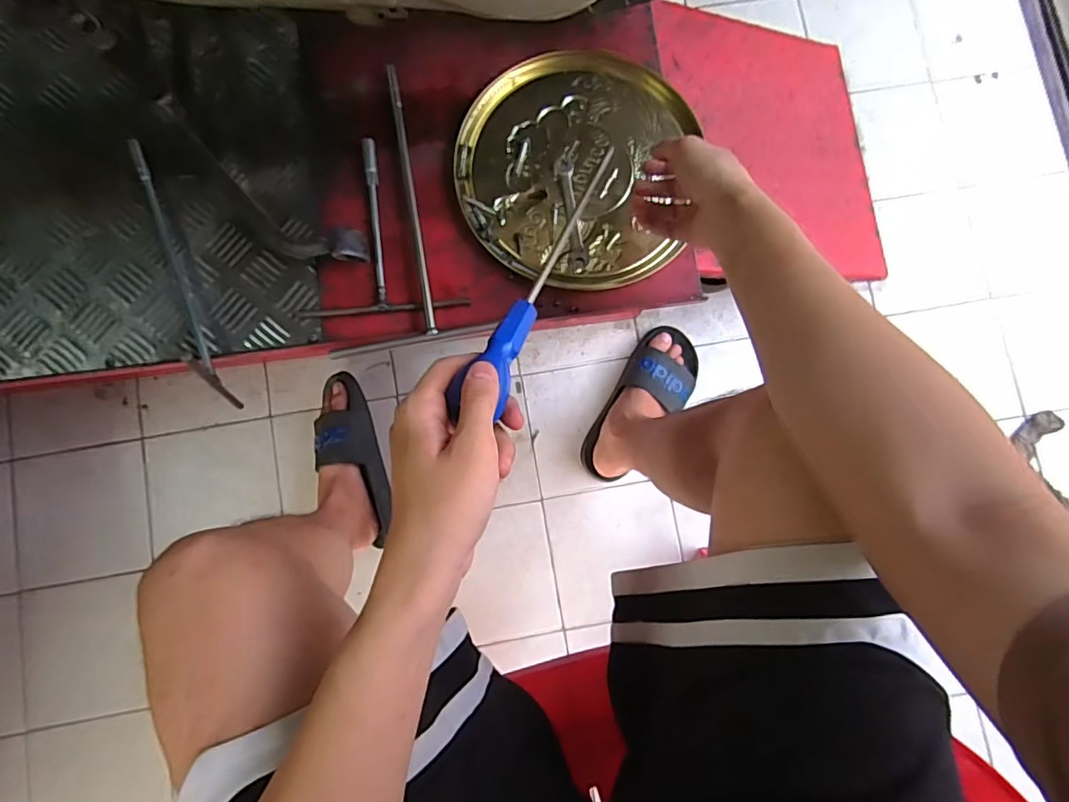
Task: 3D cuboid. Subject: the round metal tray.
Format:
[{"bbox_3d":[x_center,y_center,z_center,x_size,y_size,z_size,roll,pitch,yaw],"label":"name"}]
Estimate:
[{"bbox_3d":[0.036,-0.249,0.587,0.236,0.011,0.250,0,82,-2],"label":"round metal tray"}]

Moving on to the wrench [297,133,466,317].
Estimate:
[{"bbox_3d":[-0.156,-0.182,0.569,0.163,0.009,0.189,-4,83,-1],"label":"wrench"}]

